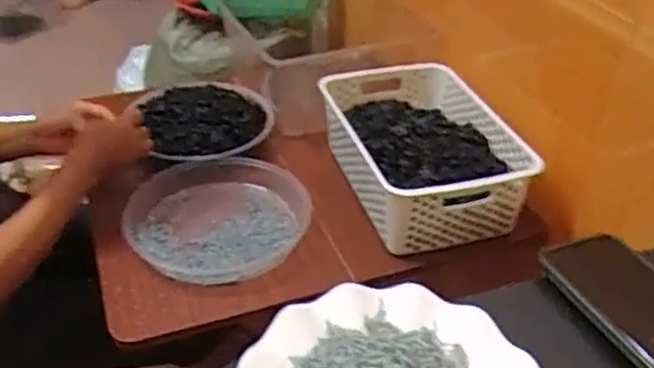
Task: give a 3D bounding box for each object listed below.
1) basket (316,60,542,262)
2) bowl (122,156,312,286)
[{"bbox_3d":[0.130,-0.047,0.954,0.213,0.100,0.308,-10,37,-12],"label":"basket"},{"bbox_3d":[-0.141,0.047,0.900,0.238,0.040,0.225,-5,37,-6],"label":"bowl"}]

